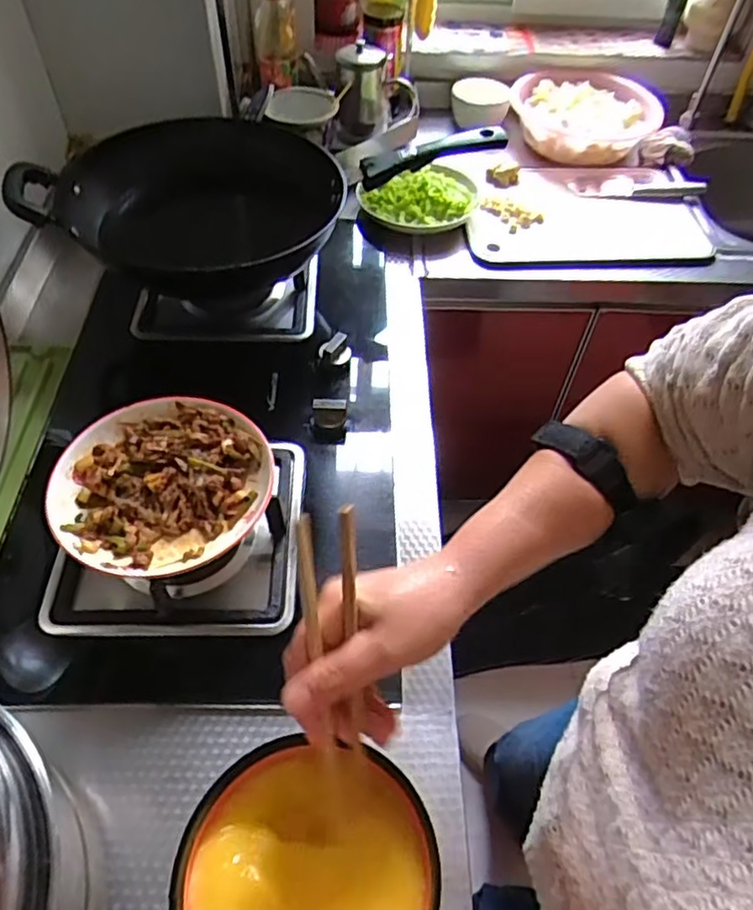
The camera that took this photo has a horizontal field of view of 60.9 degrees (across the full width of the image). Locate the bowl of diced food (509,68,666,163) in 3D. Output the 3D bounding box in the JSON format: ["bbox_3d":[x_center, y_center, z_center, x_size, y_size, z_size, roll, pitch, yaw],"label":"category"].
[{"bbox_3d":[0.385,-0.625,1.186,0.262,0.064,0.239,-14,55,-14],"label":"bowl of diced food"}]

